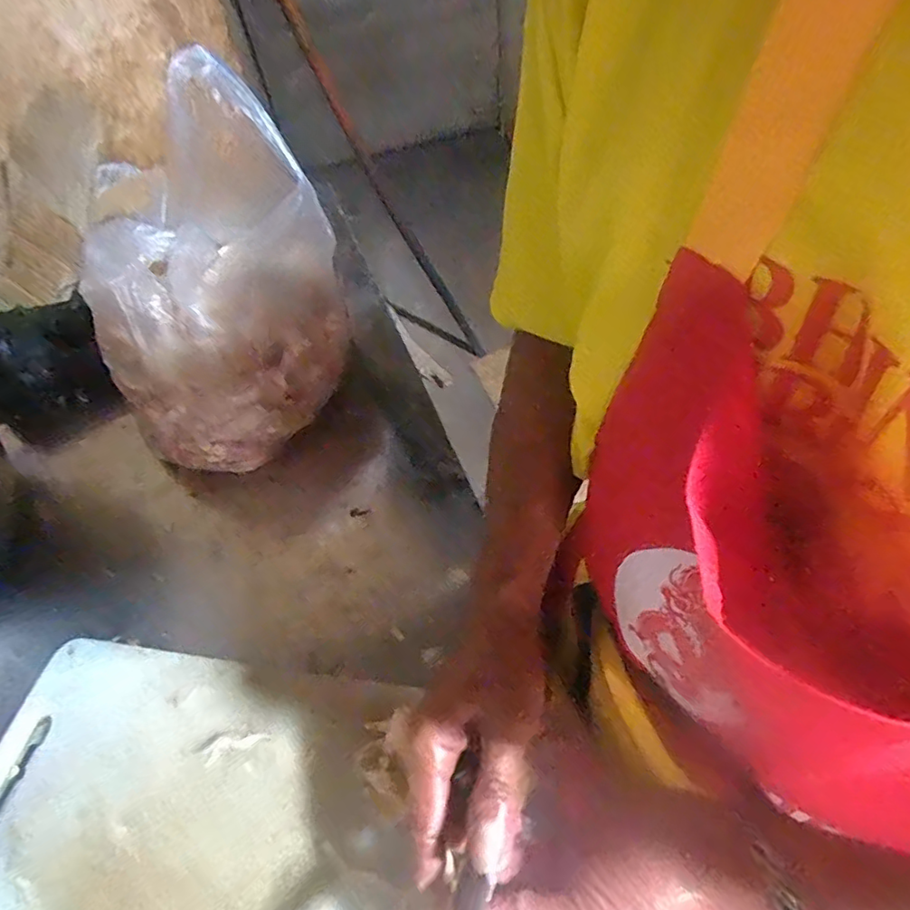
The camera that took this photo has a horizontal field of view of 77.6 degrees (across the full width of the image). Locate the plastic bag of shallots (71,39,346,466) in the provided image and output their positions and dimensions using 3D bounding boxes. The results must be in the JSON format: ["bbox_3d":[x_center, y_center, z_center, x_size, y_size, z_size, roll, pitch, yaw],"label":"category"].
[{"bbox_3d":[-0.215,-0.151,0.518,0.152,0.273,0.235,27,60,25],"label":"plastic bag of shallots"}]

